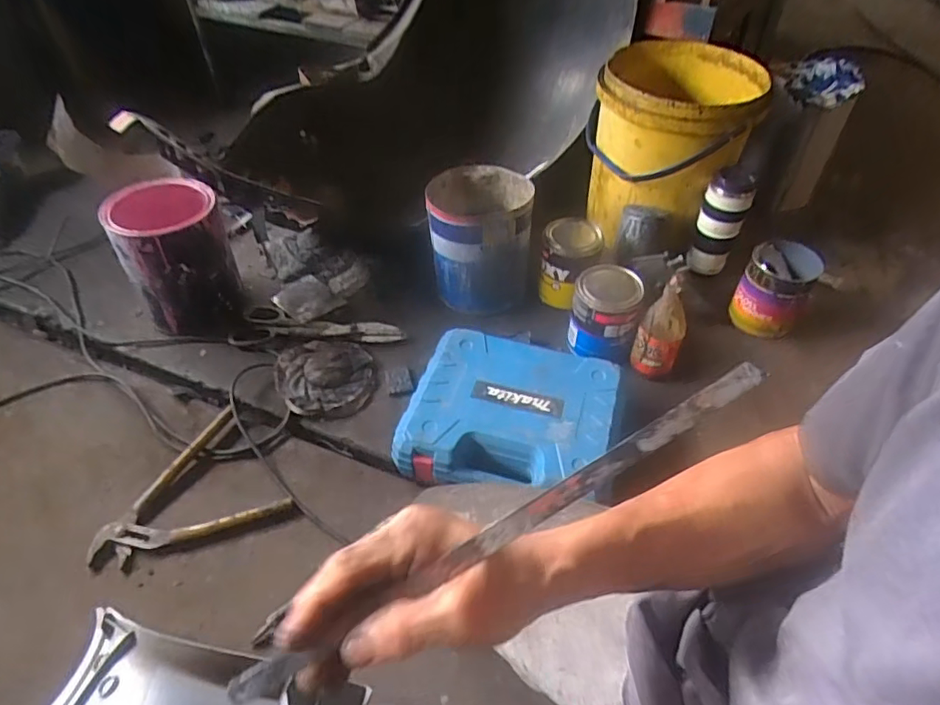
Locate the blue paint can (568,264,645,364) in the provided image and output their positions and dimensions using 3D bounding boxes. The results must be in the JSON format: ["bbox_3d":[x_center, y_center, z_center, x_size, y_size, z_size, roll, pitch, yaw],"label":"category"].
[{"bbox_3d":[0.211,-0.060,0.894,0.100,0.114,0.107,15,51,13],"label":"blue paint can"}]

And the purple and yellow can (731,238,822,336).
[{"bbox_3d":[0.504,-0.109,0.938,0.103,0.119,0.117,31,56,24],"label":"purple and yellow can"}]

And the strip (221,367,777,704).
[{"bbox_3d":[0.021,0.084,0.279,0.297,0.009,0.012,-30,54,-6],"label":"strip"}]

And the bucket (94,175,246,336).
[{"bbox_3d":[-0.470,-0.152,0.926,0.153,0.206,0.155,0,49,0],"label":"bucket"}]

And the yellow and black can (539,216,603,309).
[{"bbox_3d":[0.172,-0.157,0.986,0.097,0.121,0.108,10,50,9],"label":"yellow and black can"}]

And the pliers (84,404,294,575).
[{"bbox_3d":[-0.383,0.177,0.754,0.236,0.019,0.178,-21,52,-17],"label":"pliers"}]

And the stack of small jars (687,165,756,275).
[{"bbox_3d":[0.431,-0.221,0.985,0.072,0.173,0.058,22,52,18],"label":"stack of small jars"}]

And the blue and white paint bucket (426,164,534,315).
[{"bbox_3d":[0.016,-0.194,0.974,0.160,0.197,0.160,0,49,0],"label":"blue and white paint bucket"}]

